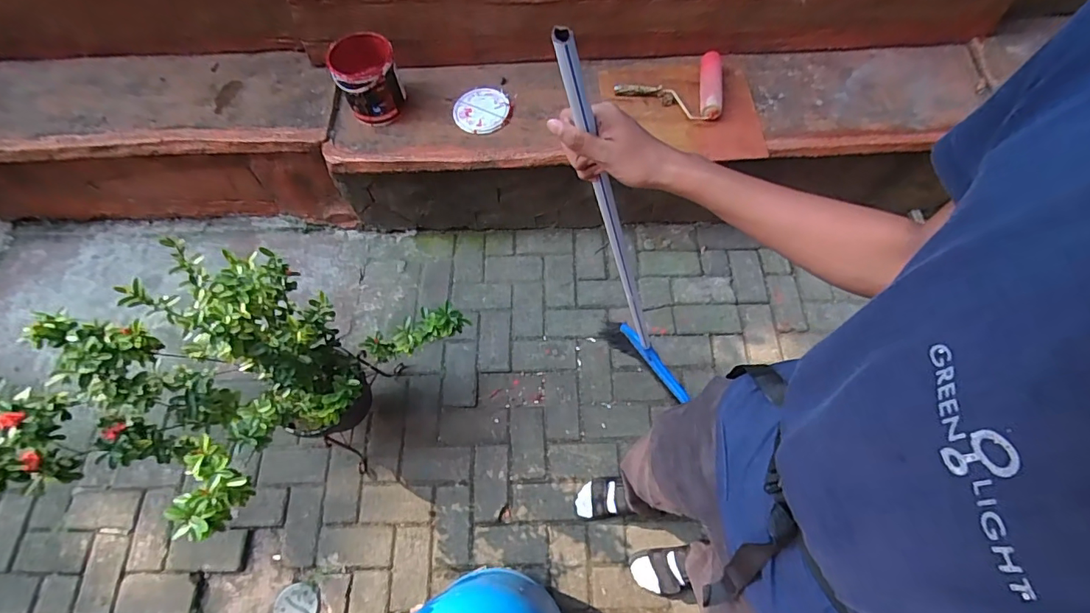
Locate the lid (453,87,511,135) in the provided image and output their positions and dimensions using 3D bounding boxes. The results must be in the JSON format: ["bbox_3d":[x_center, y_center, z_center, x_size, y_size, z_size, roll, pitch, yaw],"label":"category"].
[{"bbox_3d":[-0.197,-0.612,1.511,0.170,0.022,0.177,0,64,1],"label":"lid"}]

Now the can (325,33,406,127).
[{"bbox_3d":[-0.521,-0.669,1.455,0.181,0.186,0.183,-17,65,-7],"label":"can"}]

